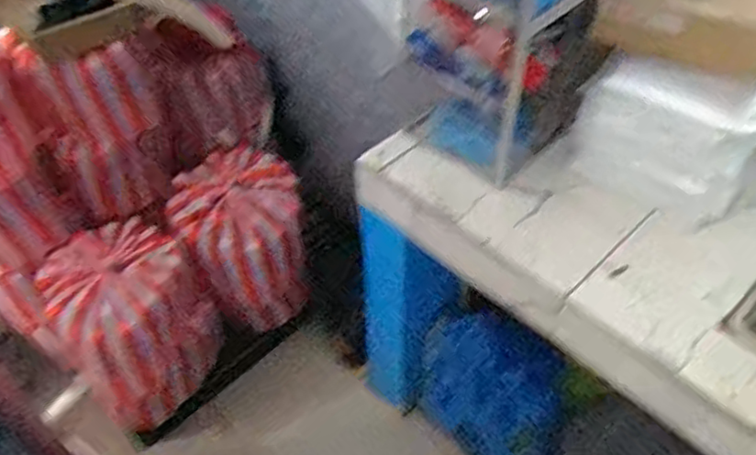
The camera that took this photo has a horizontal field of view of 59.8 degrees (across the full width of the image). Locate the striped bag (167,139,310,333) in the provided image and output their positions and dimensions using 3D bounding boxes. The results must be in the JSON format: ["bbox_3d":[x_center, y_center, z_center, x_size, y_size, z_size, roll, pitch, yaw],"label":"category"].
[{"bbox_3d":[-0.347,0.024,1.700,0.305,0.350,0.323,-17,50,-13],"label":"striped bag"}]

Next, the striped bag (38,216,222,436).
[{"bbox_3d":[-0.582,0.233,1.586,0.254,0.458,0.296,35,58,28],"label":"striped bag"}]

